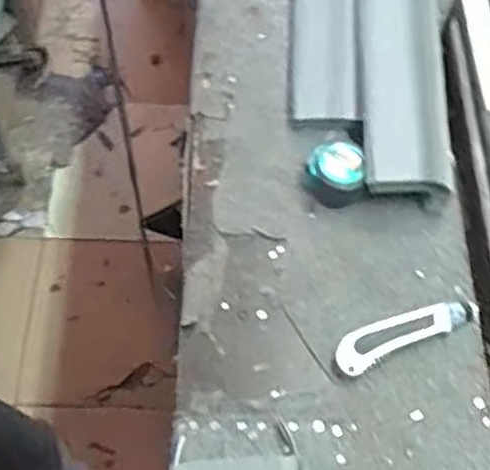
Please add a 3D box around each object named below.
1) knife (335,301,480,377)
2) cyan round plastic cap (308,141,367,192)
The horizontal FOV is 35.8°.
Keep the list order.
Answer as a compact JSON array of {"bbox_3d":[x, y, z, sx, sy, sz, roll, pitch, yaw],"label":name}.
[{"bbox_3d":[0.151,0.091,0.715,0.144,0.010,0.036,-21,65,-12],"label":"knife"},{"bbox_3d":[0.095,-0.066,0.784,0.058,0.040,0.052,18,63,8],"label":"cyan round plastic cap"}]

